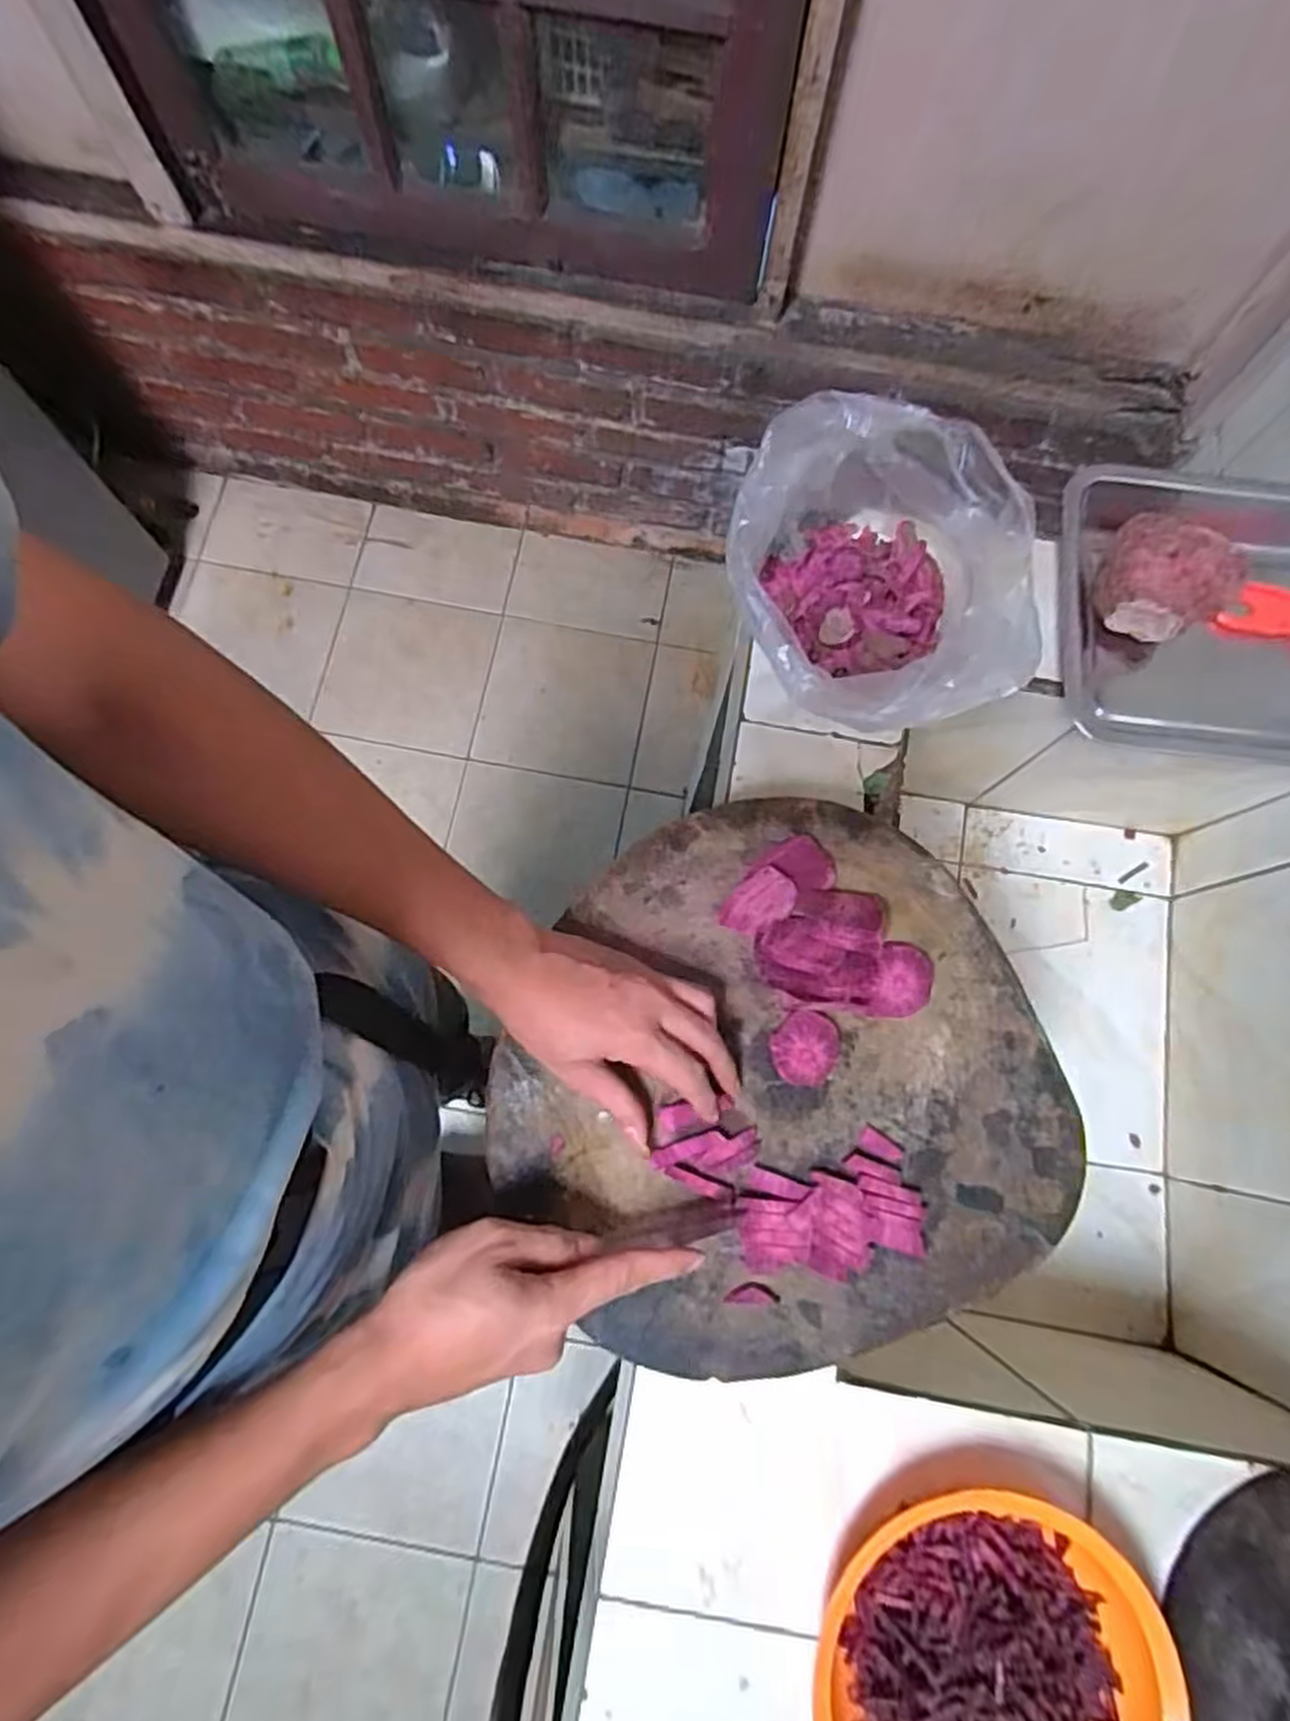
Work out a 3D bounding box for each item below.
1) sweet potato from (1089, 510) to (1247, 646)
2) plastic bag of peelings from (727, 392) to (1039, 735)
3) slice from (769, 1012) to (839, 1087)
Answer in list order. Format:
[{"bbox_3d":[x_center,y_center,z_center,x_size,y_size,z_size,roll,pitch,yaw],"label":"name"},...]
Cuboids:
[{"bbox_3d":[0.395,-0.214,0.619,0.092,0.077,0.067,44,79,8],"label":"sweet potato"},{"bbox_3d":[0.175,-0.202,0.590,0.206,0.114,0.230,-20,78,-6],"label":"plastic bag of peelings"},{"bbox_3d":[0.102,0.120,0.509,0.042,0.012,0.045,-3,77,-3],"label":"slice"}]

